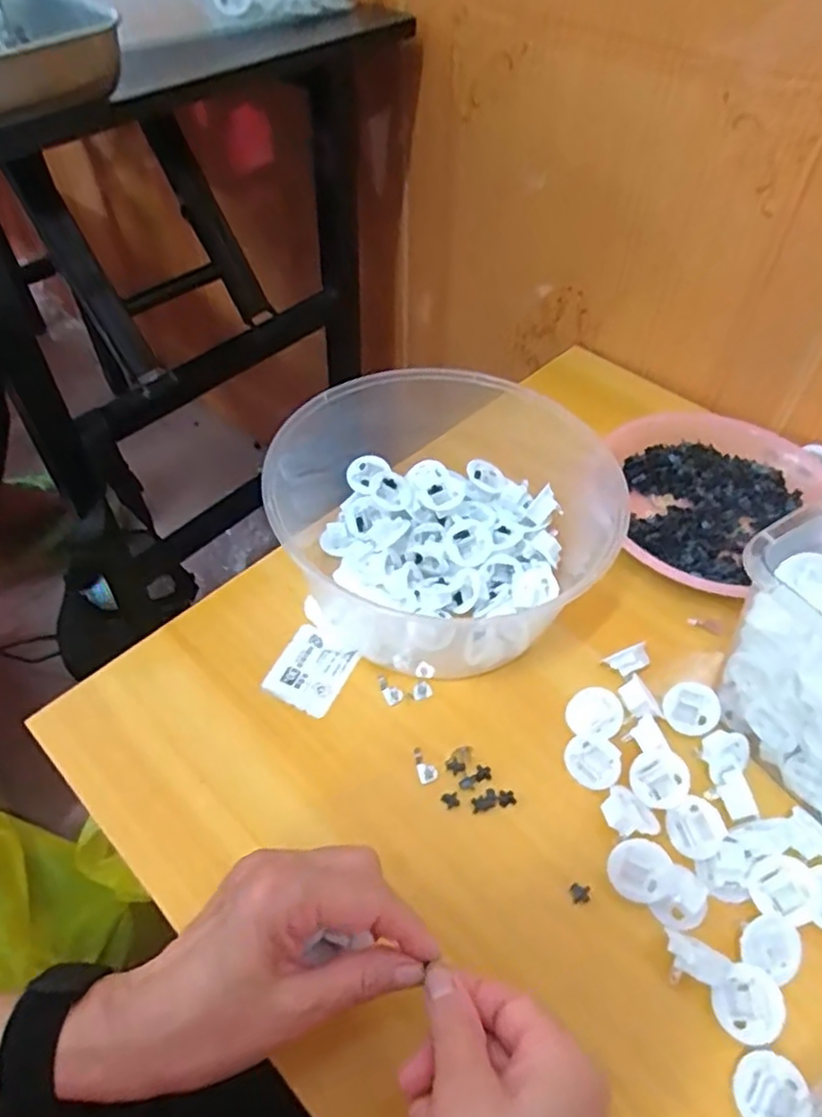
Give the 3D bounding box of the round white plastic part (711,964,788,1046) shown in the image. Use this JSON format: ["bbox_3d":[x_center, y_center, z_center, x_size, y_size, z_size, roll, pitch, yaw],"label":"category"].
[{"bbox_3d":[0.163,0.216,0.332,0.032,0.008,0.029,-48,39,-3],"label":"round white plastic part"}]

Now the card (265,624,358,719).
[{"bbox_3d":[-0.066,0.076,0.466,0.047,0.006,0.057,24,55,13],"label":"card"}]

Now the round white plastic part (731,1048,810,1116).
[{"bbox_3d":[0.163,0.243,0.314,0.029,0.004,0.033,31,82,41],"label":"round white plastic part"}]

